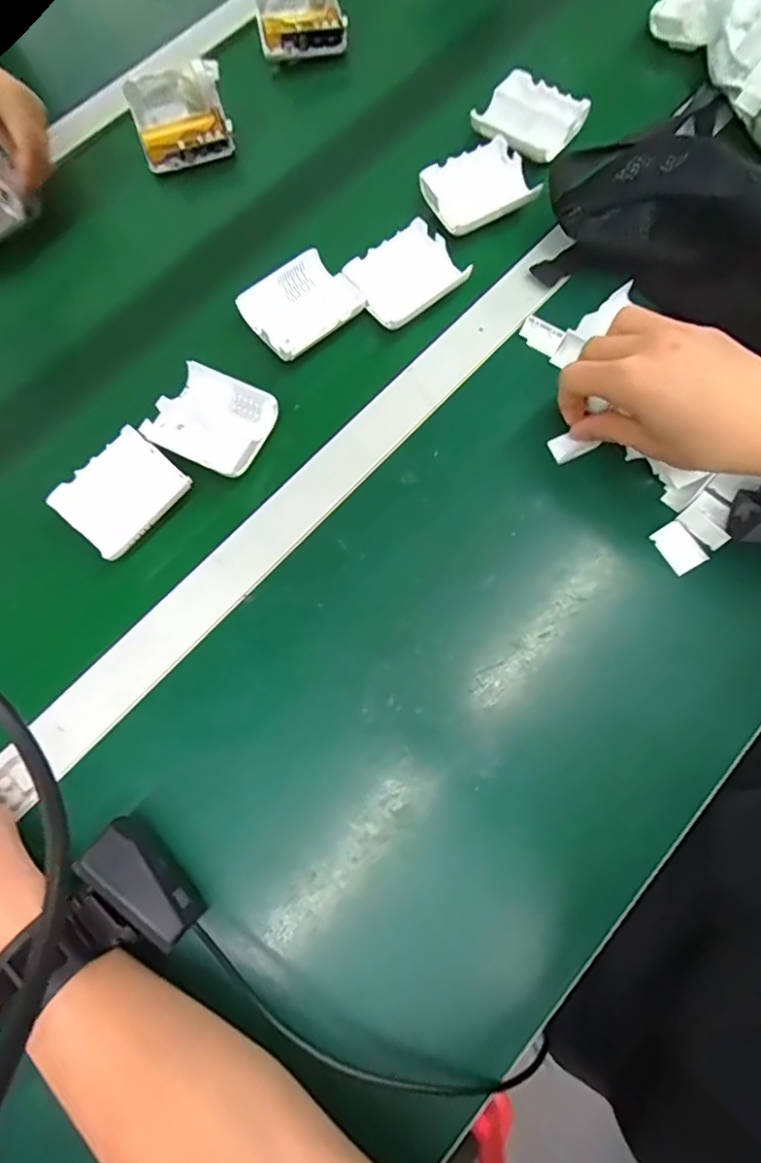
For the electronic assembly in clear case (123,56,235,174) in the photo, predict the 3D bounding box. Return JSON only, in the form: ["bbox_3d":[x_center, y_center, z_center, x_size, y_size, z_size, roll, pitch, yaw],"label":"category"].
[{"bbox_3d":[-0.180,-0.417,0.496,0.085,0.031,0.071,-18,99,2],"label":"electronic assembly in clear case"}]

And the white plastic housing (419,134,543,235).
[{"bbox_3d":[0.083,-0.334,0.459,0.084,0.012,0.078,-24,74,-7],"label":"white plastic housing"}]

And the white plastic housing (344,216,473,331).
[{"bbox_3d":[0.020,-0.245,0.440,0.078,0.016,0.066,-35,76,-9],"label":"white plastic housing"}]

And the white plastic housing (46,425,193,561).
[{"bbox_3d":[-0.185,-0.064,0.396,0.065,0.014,0.079,41,78,12],"label":"white plastic housing"}]

